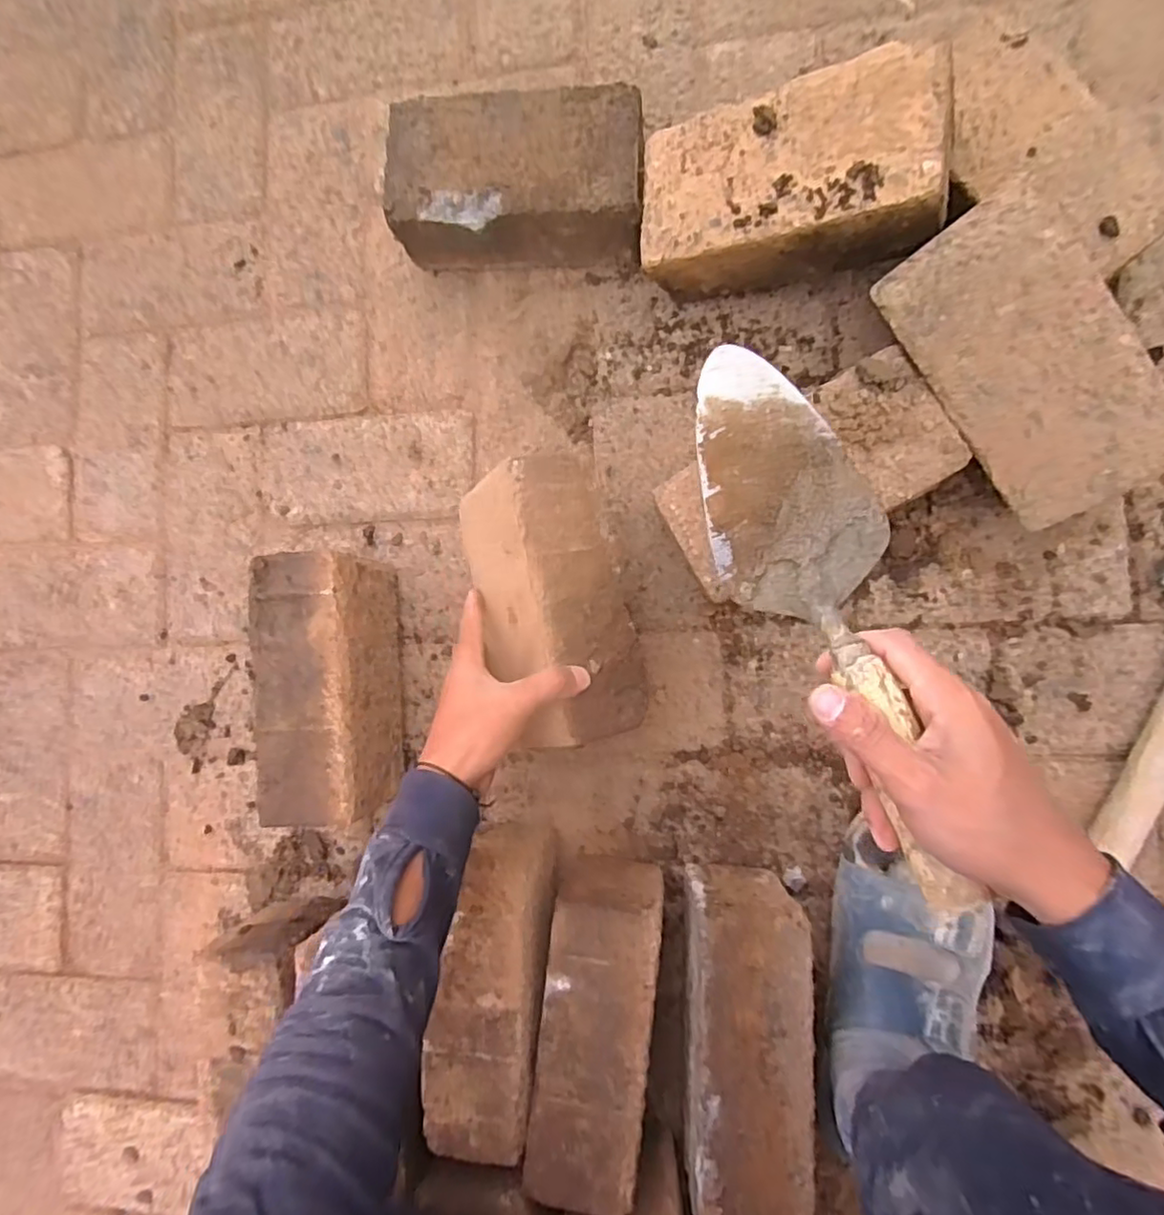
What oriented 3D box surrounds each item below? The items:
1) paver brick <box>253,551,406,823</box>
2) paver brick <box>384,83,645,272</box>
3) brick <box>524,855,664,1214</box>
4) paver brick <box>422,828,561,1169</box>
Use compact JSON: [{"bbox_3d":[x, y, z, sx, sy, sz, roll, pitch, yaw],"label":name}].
[{"bbox_3d":[-0.205,0.064,0.535,0.086,0.112,0.208,-7,86,8],"label":"paver brick"},{"bbox_3d":[-0.051,-0.358,0.546,0.208,0.084,0.110,4,87,8],"label":"paver brick"},{"bbox_3d":[0.015,0.310,0.485,0.079,0.111,0.208,4,88,10],"label":"brick"},{"bbox_3d":[-0.065,0.290,0.500,0.085,0.108,0.212,6,88,10],"label":"paver brick"}]

